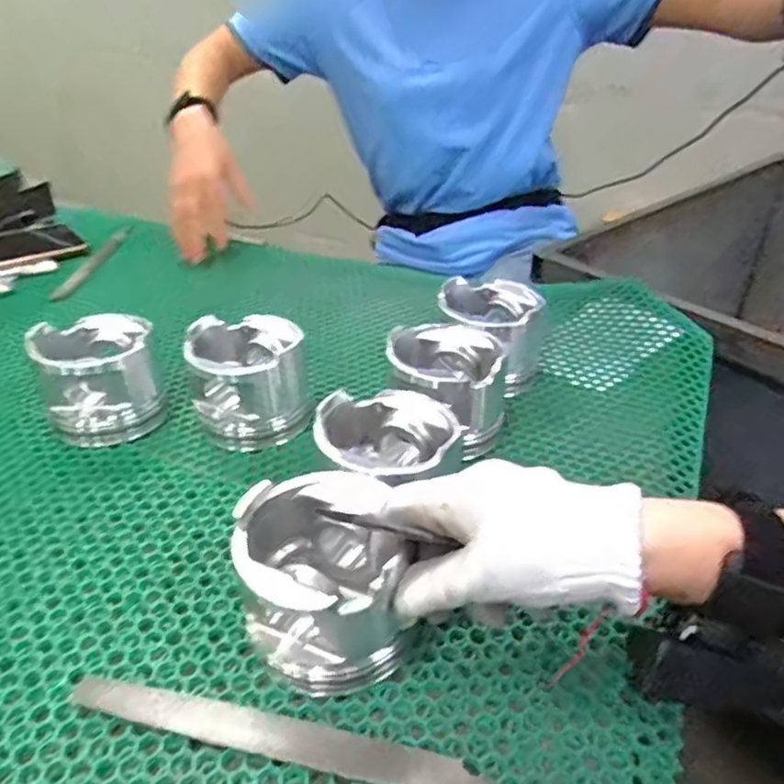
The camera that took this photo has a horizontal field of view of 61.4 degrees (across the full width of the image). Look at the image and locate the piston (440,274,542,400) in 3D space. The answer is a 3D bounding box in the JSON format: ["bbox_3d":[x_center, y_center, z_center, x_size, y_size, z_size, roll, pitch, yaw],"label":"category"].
[{"bbox_3d":[0.089,-0.053,0.608,0.089,0.085,0.087,-1,33,0],"label":"piston"}]

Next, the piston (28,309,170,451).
[{"bbox_3d":[-0.239,-0.013,0.546,0.089,0.079,0.080,-8,34,-14],"label":"piston"}]

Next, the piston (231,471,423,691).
[{"bbox_3d":[-0.034,0.103,0.357,0.085,0.086,0.093,-15,36,-23],"label":"piston"}]

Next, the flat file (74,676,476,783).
[{"bbox_3d":[-0.046,0.172,0.321,0.240,0.010,0.019,8,33,11],"label":"flat file"}]

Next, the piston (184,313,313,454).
[{"bbox_3d":[-0.116,-0.011,0.547,0.090,0.085,0.090,-5,33,-10],"label":"piston"}]

